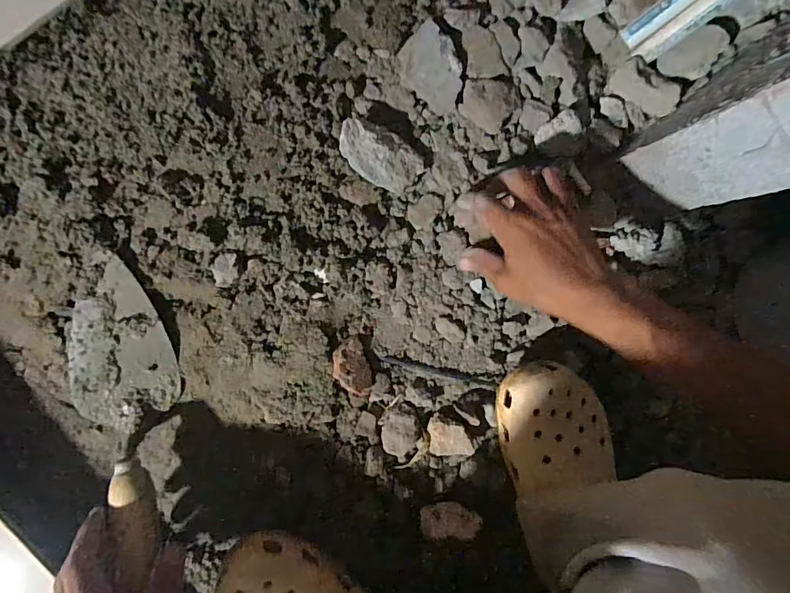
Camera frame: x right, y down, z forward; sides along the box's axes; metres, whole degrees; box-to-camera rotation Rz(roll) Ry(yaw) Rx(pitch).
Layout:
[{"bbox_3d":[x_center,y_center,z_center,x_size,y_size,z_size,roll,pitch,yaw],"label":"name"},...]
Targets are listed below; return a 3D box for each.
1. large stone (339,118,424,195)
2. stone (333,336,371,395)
[{"bbox_3d":[-0.014,-0.137,0.436,0.081,0.021,0.052,39,87,-9],"label":"large stone"},{"bbox_3d":[-0.042,0.071,0.443,0.033,0.016,0.058,-21,96,-8],"label":"stone"}]

